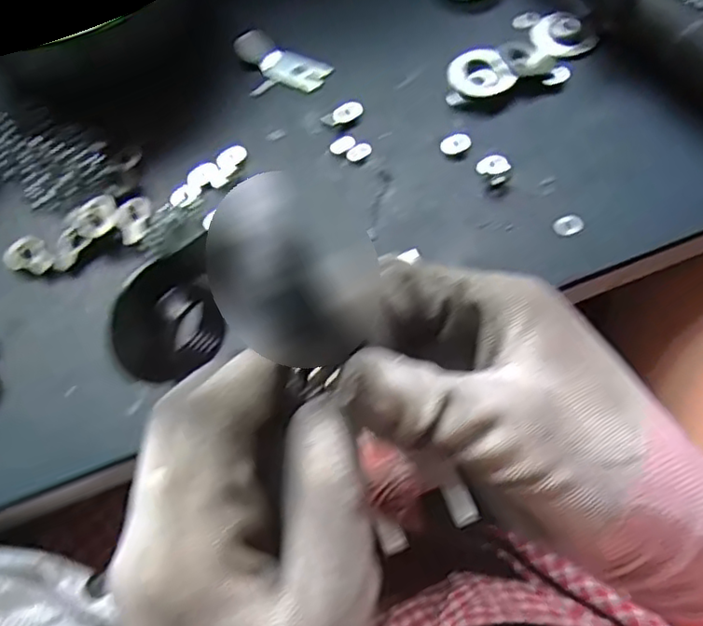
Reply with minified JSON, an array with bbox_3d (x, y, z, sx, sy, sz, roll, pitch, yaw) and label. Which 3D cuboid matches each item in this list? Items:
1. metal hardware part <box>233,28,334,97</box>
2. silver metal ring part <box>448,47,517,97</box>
[{"bbox_3d":[-0.051,-0.164,0.424,0.064,0.011,0.040,31,73,14],"label":"metal hardware part"},{"bbox_3d":[0.083,-0.154,0.411,0.040,0.007,0.040,-2,65,3],"label":"silver metal ring part"}]

